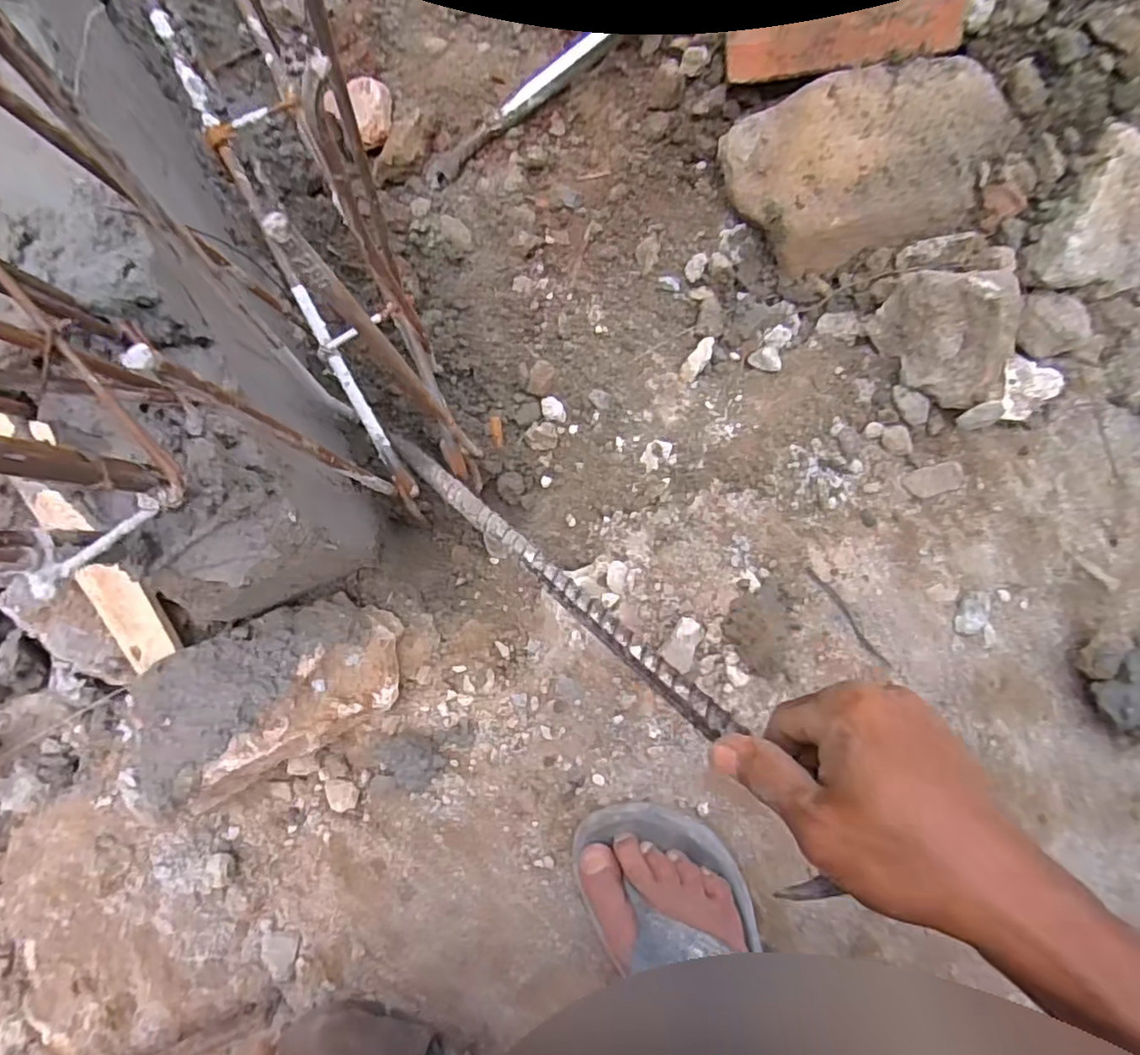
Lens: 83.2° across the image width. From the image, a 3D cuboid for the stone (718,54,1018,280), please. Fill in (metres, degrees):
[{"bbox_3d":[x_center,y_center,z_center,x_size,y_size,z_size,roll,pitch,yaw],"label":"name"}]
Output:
[{"bbox_3d":[0.258,-0.319,0.573,0.211,0.111,0.147,-15,89,-3],"label":"stone"}]

